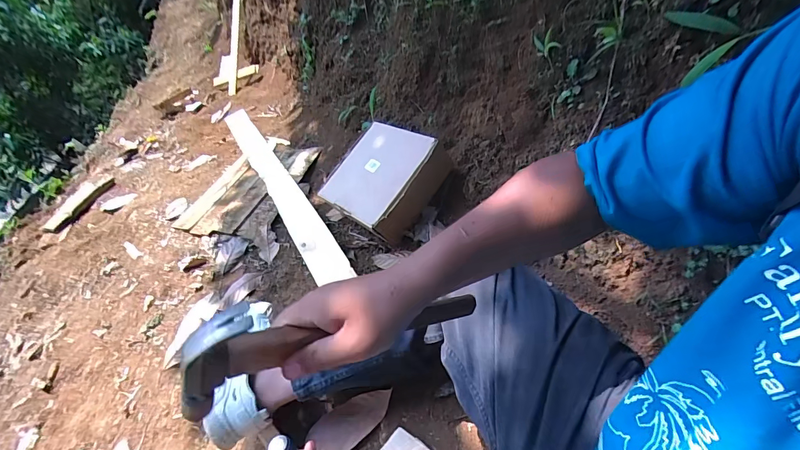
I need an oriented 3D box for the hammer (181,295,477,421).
[{"bbox_3d":[-0.036,0.097,0.342,0.278,0.086,0.020,-2,27,-35],"label":"hammer"}]

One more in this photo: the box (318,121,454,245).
[{"bbox_3d":[-0.042,-0.128,0.985,0.263,0.105,0.282,25,76,39],"label":"box"}]

